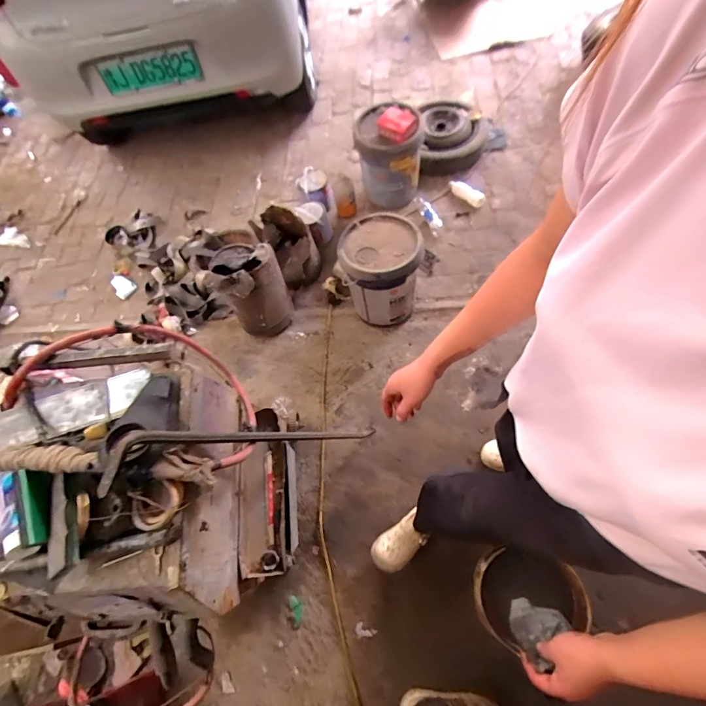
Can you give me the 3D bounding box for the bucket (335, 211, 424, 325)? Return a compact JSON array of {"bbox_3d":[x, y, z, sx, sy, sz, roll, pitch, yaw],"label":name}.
[{"bbox_3d":[0.102,-0.312,1.509,0.285,0.365,0.311,-3,65,7],"label":"bucket"}]

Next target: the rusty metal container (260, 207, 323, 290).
[{"bbox_3d":[-0.268,-0.468,1.696,0.185,0.215,0.350,-22,64,-2],"label":"rusty metal container"}]

